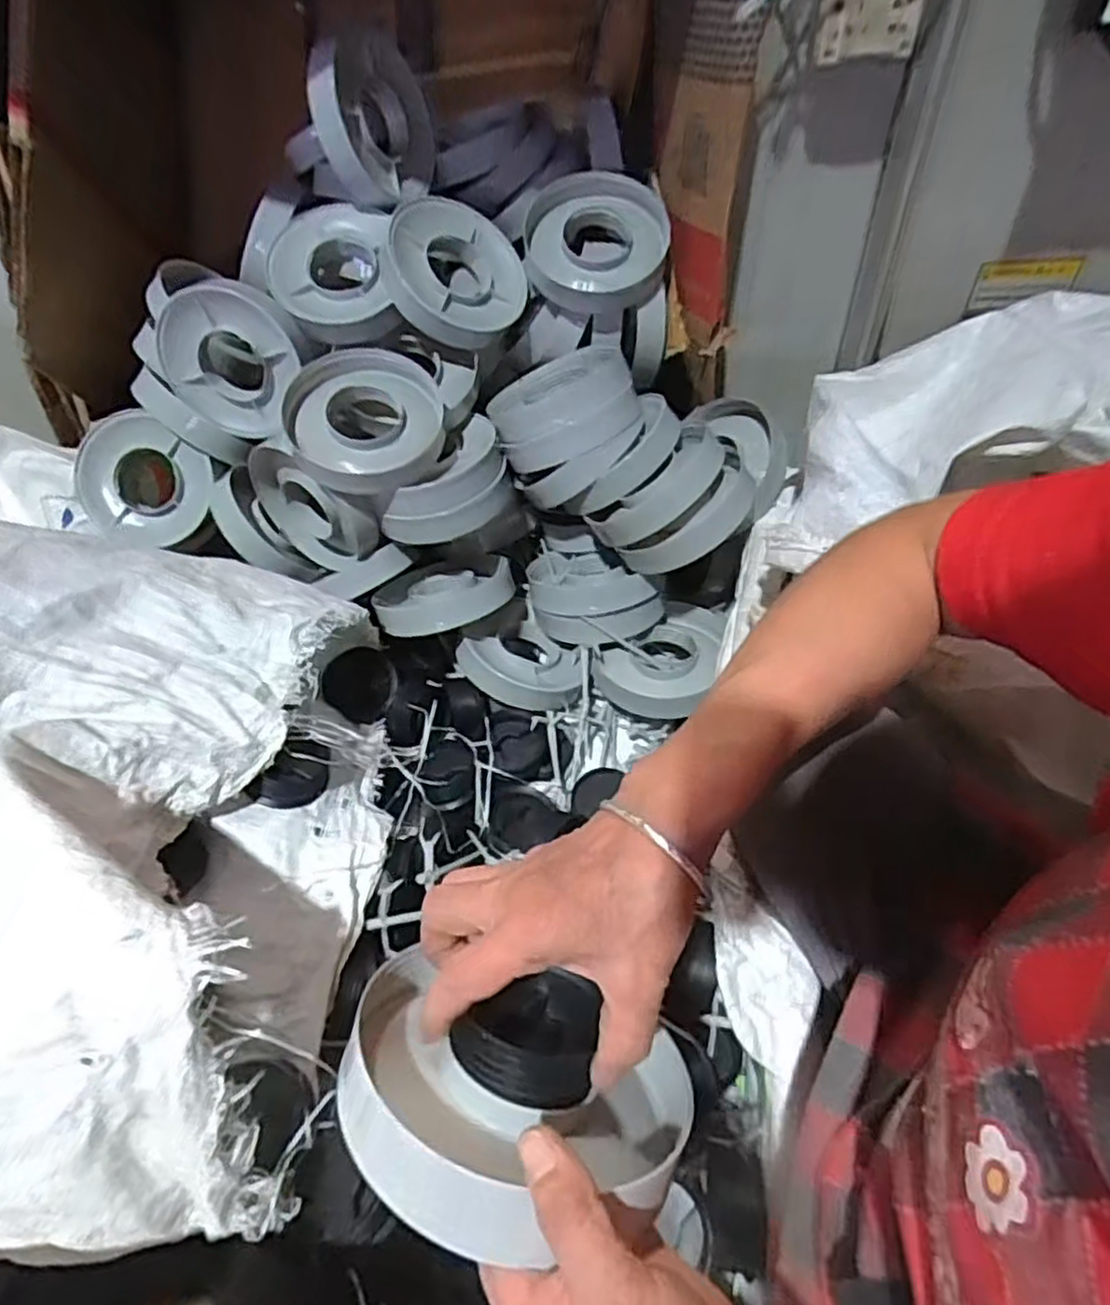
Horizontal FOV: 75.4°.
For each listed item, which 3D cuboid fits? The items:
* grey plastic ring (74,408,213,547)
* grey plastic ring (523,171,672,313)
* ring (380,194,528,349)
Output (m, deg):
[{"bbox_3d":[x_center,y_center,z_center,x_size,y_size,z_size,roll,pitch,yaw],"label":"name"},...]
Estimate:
[{"bbox_3d":[-0.475,-0.197,0.836,0.149,0.145,0.045,-29,11,4],"label":"grey plastic ring"},{"bbox_3d":[0.052,-0.456,0.802,0.162,0.059,0.147,-27,83,-15],"label":"grey plastic ring"},{"bbox_3d":[-0.106,-0.410,0.780,0.157,0.046,0.157,5,78,-23],"label":"ring"}]

